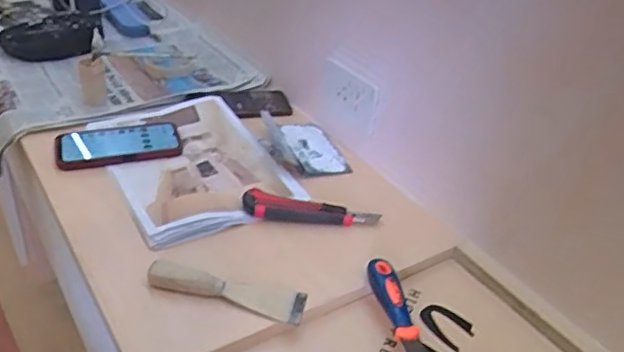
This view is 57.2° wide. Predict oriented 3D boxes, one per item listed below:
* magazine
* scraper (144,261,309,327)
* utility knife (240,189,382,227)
[{"bbox_3d":[-0.177,-0.027,0.822,0.217,0.016,0.330,-17,40,-27],"label":"magazine"},{"bbox_3d":[-0.090,0.121,0.609,0.166,0.022,0.037,10,38,5],"label":"scraper"},{"bbox_3d":[-0.002,0.043,0.732,0.170,0.017,0.041,5,38,-1],"label":"utility knife"}]

